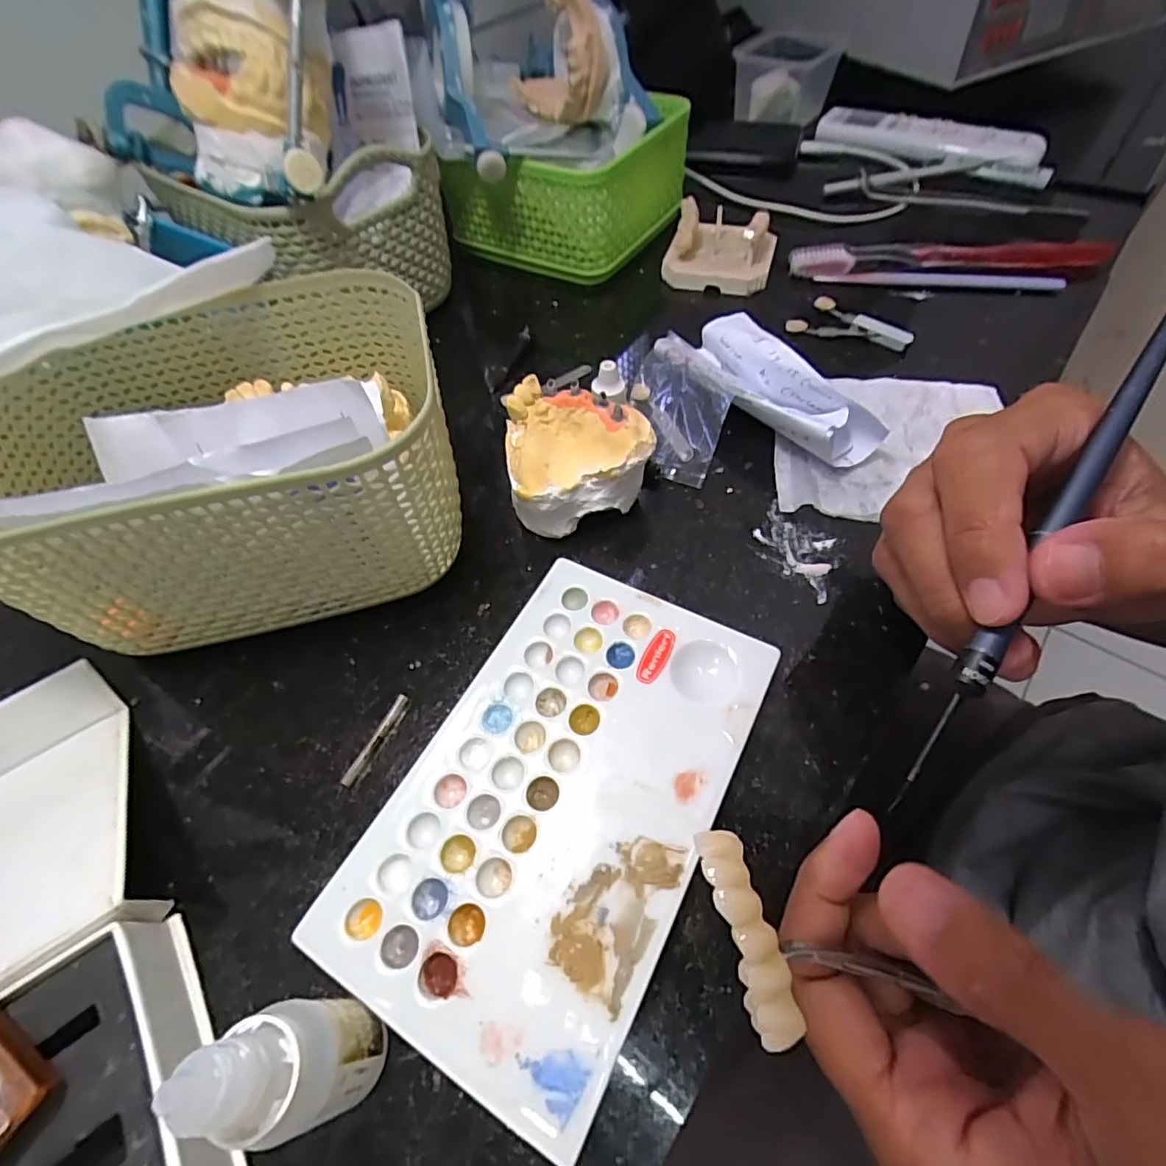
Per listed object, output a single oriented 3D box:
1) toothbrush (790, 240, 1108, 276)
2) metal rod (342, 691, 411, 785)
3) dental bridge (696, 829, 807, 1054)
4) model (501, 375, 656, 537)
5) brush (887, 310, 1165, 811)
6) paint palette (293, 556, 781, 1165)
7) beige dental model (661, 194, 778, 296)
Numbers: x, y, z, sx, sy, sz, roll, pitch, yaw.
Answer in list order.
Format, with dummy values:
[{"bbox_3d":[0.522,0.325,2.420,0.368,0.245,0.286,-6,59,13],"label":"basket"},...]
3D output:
[{"bbox_3d":[0.228,-0.206,0.355,0.192,0.014,0.024,1,56,4],"label":"toothbrush"},{"bbox_3d":[-0.074,0.056,0.203,0.004,0.004,0.036,21,60,16],"label":"metal rod"},{"bbox_3d":[0.038,0.080,0.130,0.011,0.007,0.043,-14,63,-6],"label":"dental bridge"},{"bbox_3d":[-0.003,-0.055,0.251,0.060,0.042,0.055,-10,56,-4],"label":"model"},{"bbox_3d":[0.123,-0.013,0.147,0.008,0.004,0.162,32,83,22],"label":"brush"},{"bbox_3d":[-0.008,0.066,0.188,0.098,0.012,0.153,24,60,18],"label":"paint palette"},{"bbox_3d":[0.090,-0.220,0.361,0.064,0.032,0.064,14,58,12],"label":"beige dental model"}]

